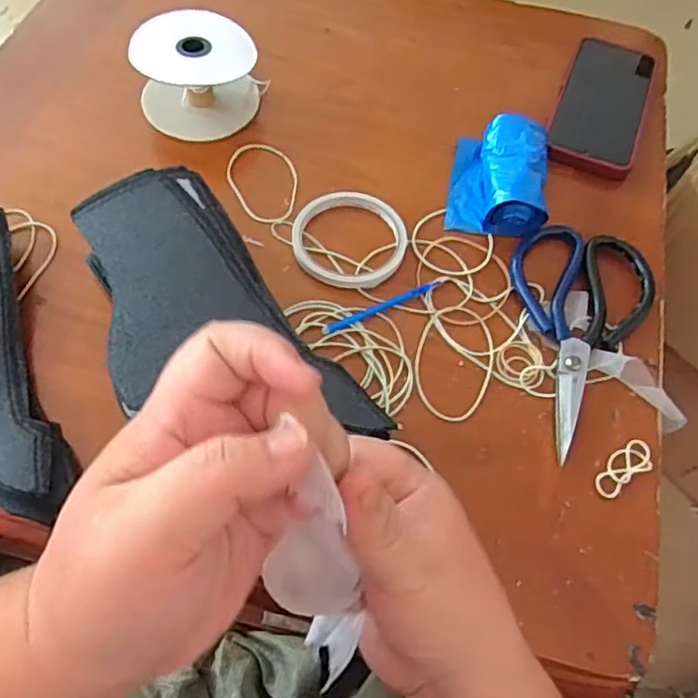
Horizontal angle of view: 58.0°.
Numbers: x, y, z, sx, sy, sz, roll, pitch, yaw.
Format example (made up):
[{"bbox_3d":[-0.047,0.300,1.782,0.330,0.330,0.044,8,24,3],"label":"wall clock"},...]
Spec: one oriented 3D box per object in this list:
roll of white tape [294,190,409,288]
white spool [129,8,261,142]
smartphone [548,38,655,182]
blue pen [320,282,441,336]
[{"bbox_3d":[0.000,-0.086,0.490,0.088,0.018,0.080,1,60,-2],"label":"roll of white tape"},{"bbox_3d":[-0.129,-0.236,0.541,0.105,0.060,0.092,-11,61,-9],"label":"white spool"},{"bbox_3d":[0.237,-0.230,0.584,0.074,0.012,0.188,20,61,9],"label":"smartphone"},{"bbox_3d":[0.026,-0.032,0.466,0.099,0.005,0.008,-23,63,-15],"label":"blue pen"}]

